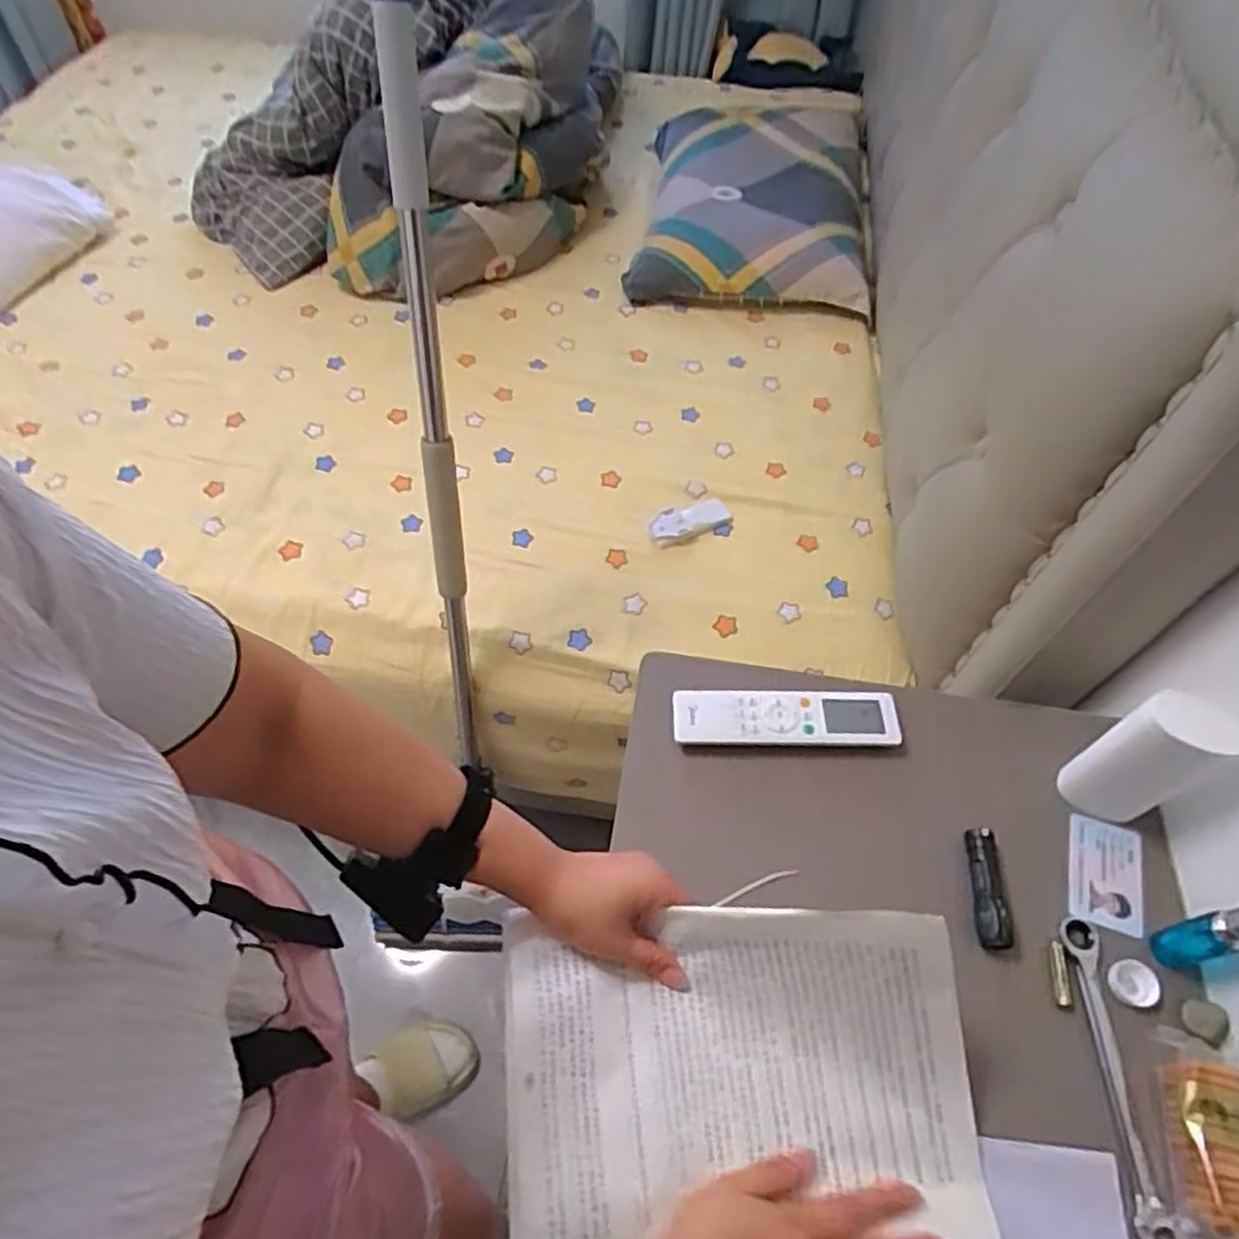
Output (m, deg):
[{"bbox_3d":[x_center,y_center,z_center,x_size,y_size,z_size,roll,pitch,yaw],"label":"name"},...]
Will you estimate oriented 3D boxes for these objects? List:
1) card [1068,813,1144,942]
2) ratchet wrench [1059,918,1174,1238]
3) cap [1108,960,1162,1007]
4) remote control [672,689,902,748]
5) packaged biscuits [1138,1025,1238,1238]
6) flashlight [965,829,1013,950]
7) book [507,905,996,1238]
[{"bbox_3d":[0.396,0.206,0.615,0.062,0.004,0.087,18,61,3],"label":"card"},{"bbox_3d":[0.358,0.325,0.547,0.029,0.015,0.205,4,56,2],"label":"ratchet wrench"},{"bbox_3d":[0.388,0.272,0.569,0.034,0.008,0.031,0,56,-1],"label":"cap"},{"bbox_3d":[0.146,0.086,0.663,0.195,0.015,0.052,2,56,1],"label":"remote control"},{"bbox_3d":[0.391,0.346,0.493,0.070,0.045,0.131,8,57,5],"label":"packaged biscuits"},{"bbox_3d":[0.290,0.214,0.601,0.025,0.028,0.086,6,56,3],"label":"flashlight"},{"bbox_3d":[0.089,0.371,0.420,0.294,0.105,0.390,-5,56,-4],"label":"book"}]

